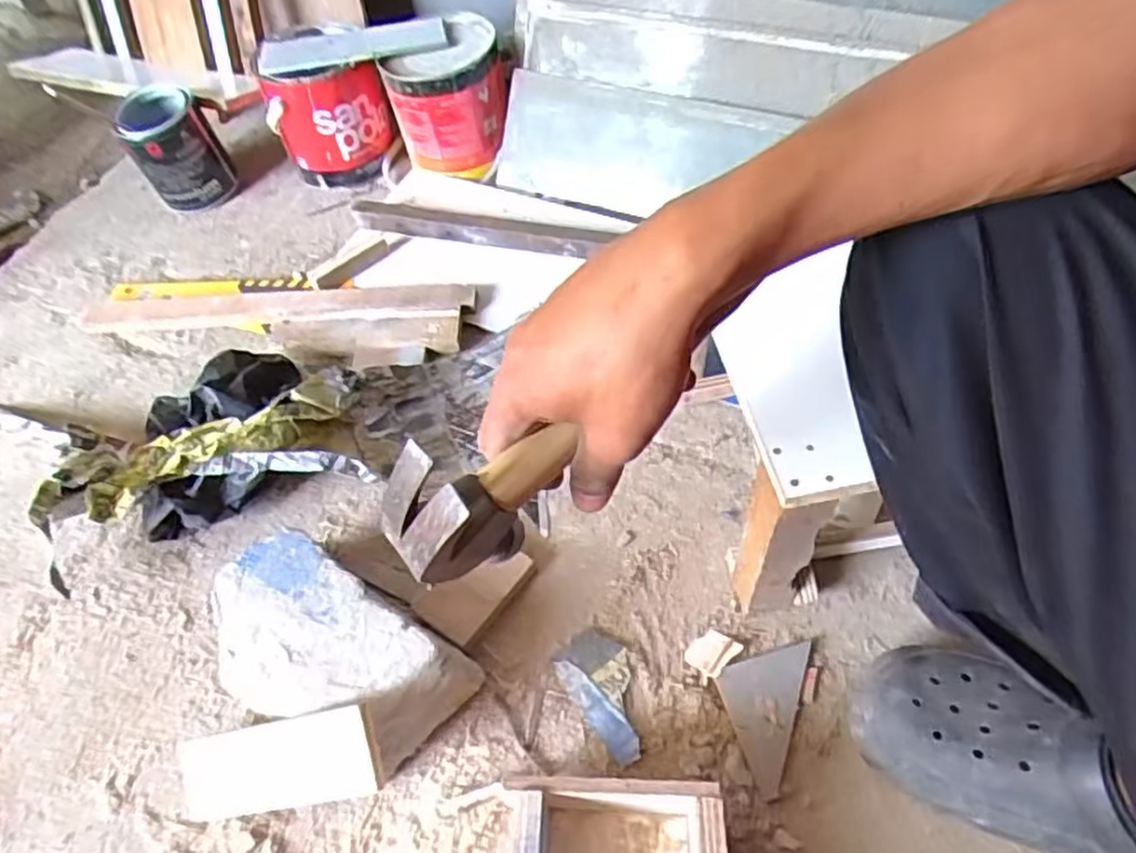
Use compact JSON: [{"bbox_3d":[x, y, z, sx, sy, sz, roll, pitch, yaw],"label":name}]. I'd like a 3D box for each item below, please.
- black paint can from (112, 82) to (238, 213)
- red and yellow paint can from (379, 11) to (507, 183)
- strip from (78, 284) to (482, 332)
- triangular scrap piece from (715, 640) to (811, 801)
[{"bbox_3d":[-0.529,-0.374,1.010,0.108,0.131,0.119,-29,56,-16],"label":"black paint can"},{"bbox_3d":[-0.155,-0.435,0.991,0.148,0.148,0.132,-6,53,0],"label":"red and yellow paint can"},{"bbox_3d":[-0.348,-0.138,0.882,0.477,0.037,0.065,-1,54,3],"label":"strip"},{"bbox_3d":[0.150,0.219,0.592,0.062,0.007,0.119,17,57,15],"label":"triangular scrap piece"}]

